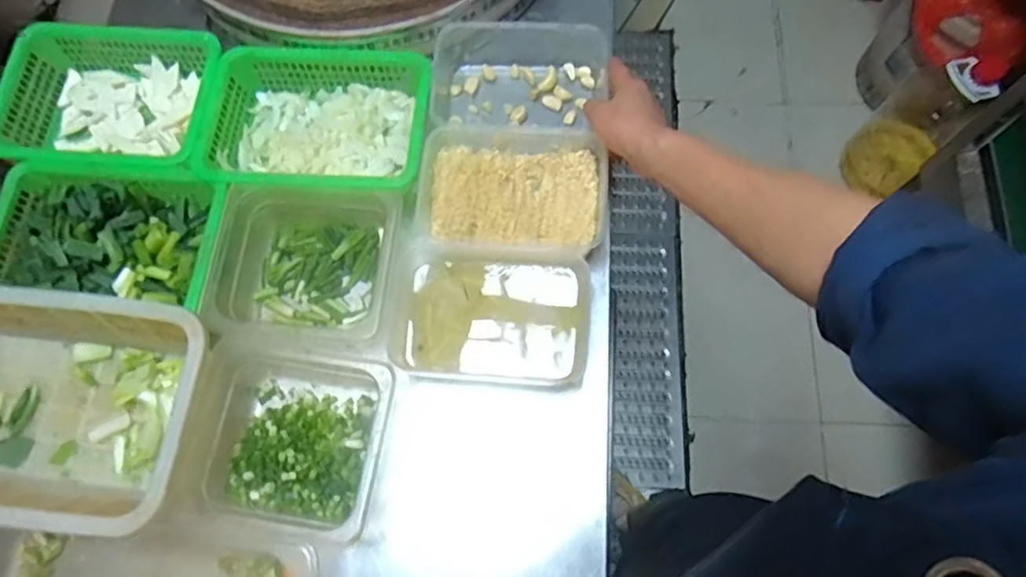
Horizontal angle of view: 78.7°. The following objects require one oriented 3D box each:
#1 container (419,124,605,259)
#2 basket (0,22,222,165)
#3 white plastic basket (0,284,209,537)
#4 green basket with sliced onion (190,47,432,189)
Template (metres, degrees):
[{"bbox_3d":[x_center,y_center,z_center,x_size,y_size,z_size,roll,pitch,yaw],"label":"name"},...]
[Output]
[{"bbox_3d":[0.003,-0.098,0.623,0.181,0.048,0.143,4,73,4],"label":"container"},{"bbox_3d":[-0.413,-0.191,0.655,0.215,0.055,0.150,2,73,3],"label":"basket"},{"bbox_3d":[-0.404,0.106,0.546,0.291,0.100,0.185,7,73,5],"label":"white plastic basket"},{"bbox_3d":[-0.191,-0.162,0.645,0.224,0.067,0.158,-1,73,2],"label":"green basket with sliced onion"}]

